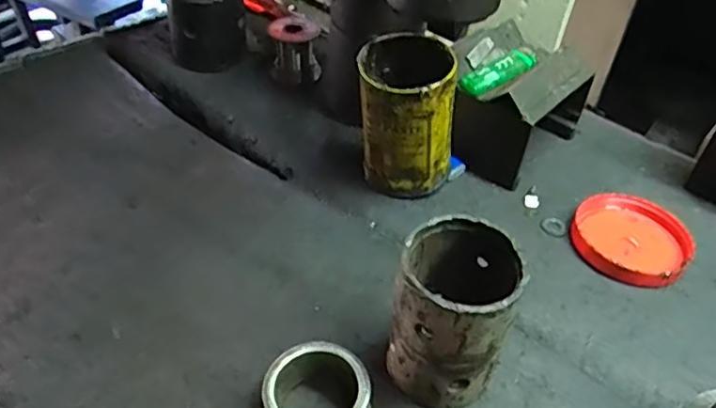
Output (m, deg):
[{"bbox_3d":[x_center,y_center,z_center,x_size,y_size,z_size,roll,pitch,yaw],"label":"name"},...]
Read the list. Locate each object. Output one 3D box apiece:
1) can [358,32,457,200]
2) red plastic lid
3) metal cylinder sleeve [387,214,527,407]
[{"bbox_3d":[0.037,-0.067,0.494,0.070,0.118,0.076,3,42,-3],"label":"can"},{"bbox_3d":[0.218,0.027,0.483,0.088,0.013,0.089,3,42,-3],"label":"red plastic lid"},{"bbox_3d":[0.055,0.069,0.361,0.069,0.108,0.070,16,43,13],"label":"metal cylinder sleeve"}]

